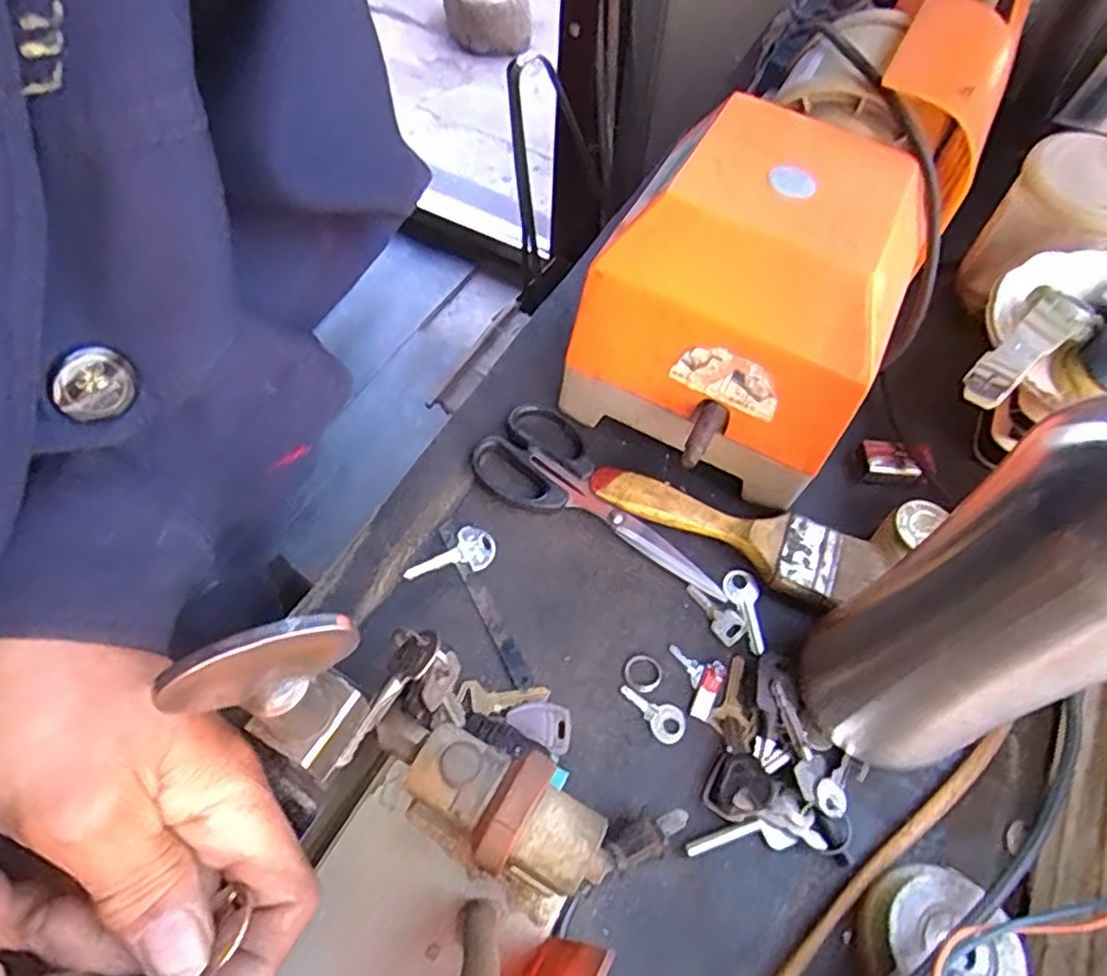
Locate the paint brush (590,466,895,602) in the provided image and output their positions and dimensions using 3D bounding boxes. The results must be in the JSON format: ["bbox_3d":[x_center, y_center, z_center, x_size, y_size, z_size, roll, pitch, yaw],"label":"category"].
[{"bbox_3d":[0.106,0.025,0.411,0.170,0.018,0.039,19,58,10],"label":"paint brush"}]

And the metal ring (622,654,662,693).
[{"bbox_3d":[0.048,0.099,0.373,0.020,0.004,0.020,1,57,-1],"label":"metal ring"}]

